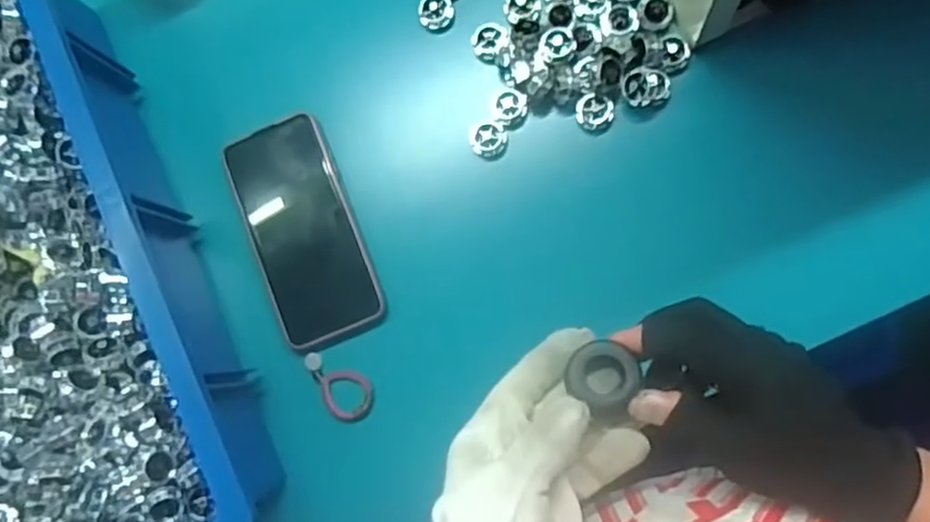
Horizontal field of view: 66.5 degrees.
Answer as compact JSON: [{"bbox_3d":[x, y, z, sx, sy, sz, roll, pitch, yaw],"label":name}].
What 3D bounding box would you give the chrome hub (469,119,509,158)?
[{"bbox_3d":[0.017,-0.089,0.520,0.028,0.016,0.026,-1,85,8],"label":"chrome hub"}]

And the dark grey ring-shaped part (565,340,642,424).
[{"bbox_3d":[0.074,0.062,0.372,0.034,0.014,0.037,28,90,9],"label":"dark grey ring-shaped part"}]

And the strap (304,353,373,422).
[{"bbox_3d":[-0.090,0.088,0.516,0.034,0.005,0.059,-32,82,5],"label":"strap"}]

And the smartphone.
[{"bbox_3d":[-0.121,-0.024,0.528,0.077,0.015,0.168,-23,83,6],"label":"smartphone"}]

